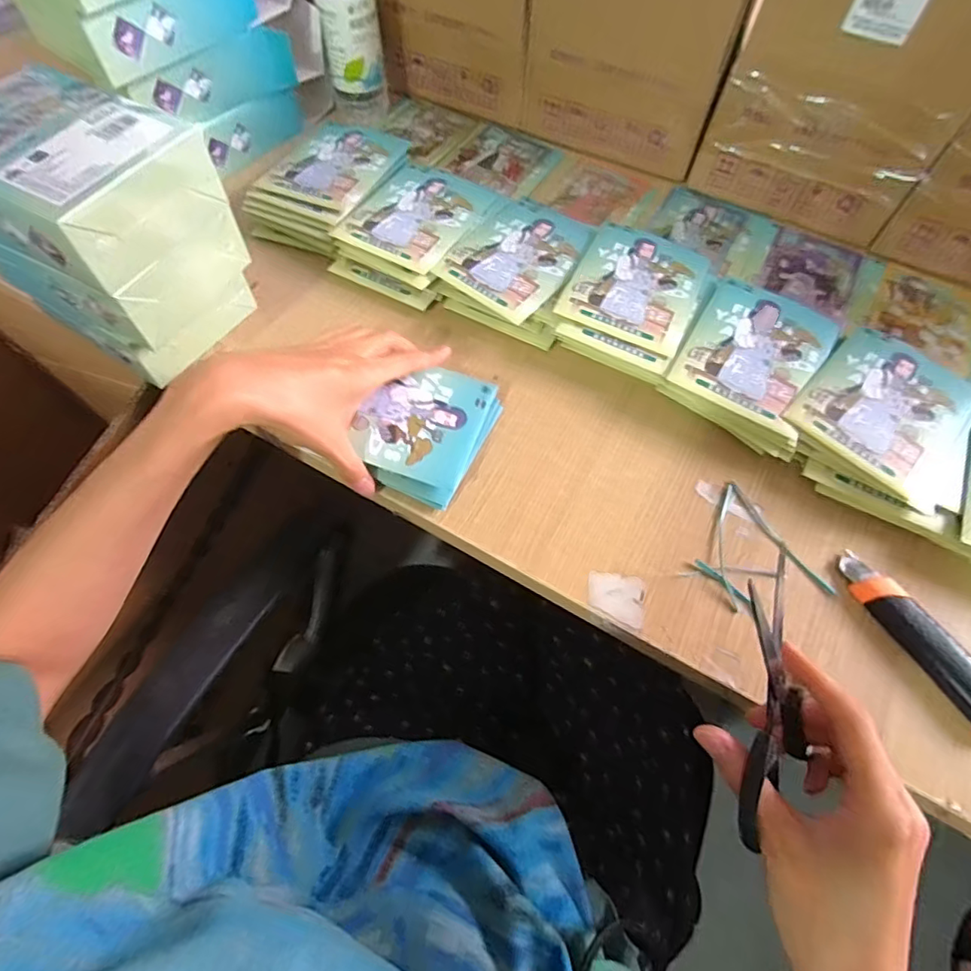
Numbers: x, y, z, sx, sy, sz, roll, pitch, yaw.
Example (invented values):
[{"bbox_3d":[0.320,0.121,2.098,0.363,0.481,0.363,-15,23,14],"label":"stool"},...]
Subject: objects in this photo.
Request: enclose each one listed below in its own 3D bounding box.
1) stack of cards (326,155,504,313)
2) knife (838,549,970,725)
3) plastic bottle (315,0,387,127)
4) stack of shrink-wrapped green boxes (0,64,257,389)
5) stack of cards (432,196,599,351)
[{"bbox_3d":[-0.069,-0.258,0.535,0.114,0.032,0.165,27,66,11],"label":"stack of cards"},{"bbox_3d":[0.300,0.108,0.360,0.033,0.021,0.142,-31,68,-16],"label":"knife"},{"bbox_3d":[-0.148,-0.506,0.557,0.065,0.224,0.060,-9,64,-6],"label":"plastic bottle"},{"bbox_3d":[-0.284,-0.187,0.408,0.145,0.157,0.120,27,66,12],"label":"stack of shrink-wrapped green boxes"},{"bbox_3d":[0.033,-0.214,0.514,0.117,0.030,0.159,22,65,9],"label":"stack of cards"}]

